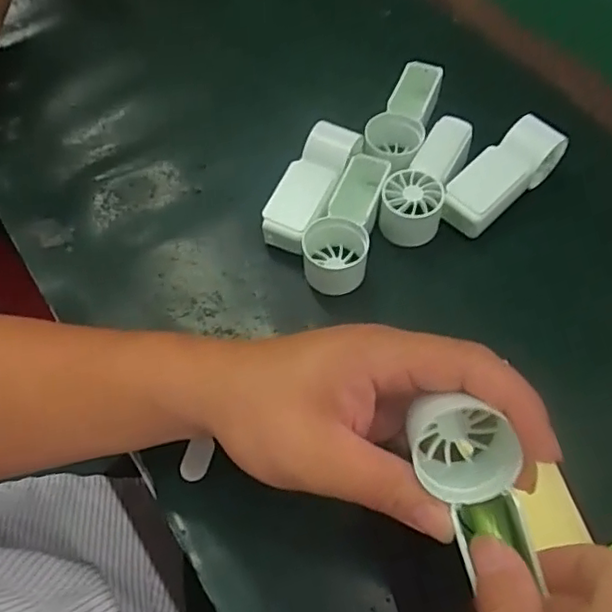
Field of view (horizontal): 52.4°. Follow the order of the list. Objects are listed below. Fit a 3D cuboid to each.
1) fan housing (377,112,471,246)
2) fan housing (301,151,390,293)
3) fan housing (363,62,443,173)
[{"bbox_3d":[0.080,-0.084,0.415,0.038,0.033,0.091,21,61,14],"label":"fan housing"},{"bbox_3d":[0.027,-0.055,0.400,0.040,0.034,0.094,17,74,11],"label":"fan housing"},{"bbox_3d":[0.068,-0.129,0.440,0.038,0.025,0.104,15,60,11],"label":"fan housing"}]

